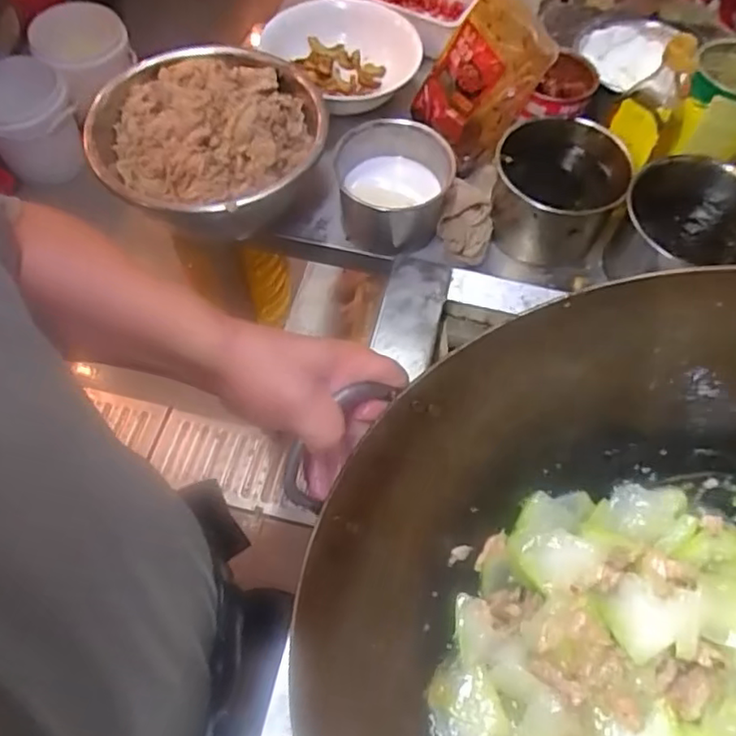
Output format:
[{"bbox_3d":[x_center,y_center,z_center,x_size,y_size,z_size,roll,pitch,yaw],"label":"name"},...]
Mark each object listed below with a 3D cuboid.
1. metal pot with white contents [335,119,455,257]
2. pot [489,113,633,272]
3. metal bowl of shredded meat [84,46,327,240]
[{"bbox_3d":[0.028,-0.207,0.733,0.126,0.091,0.134,1,61,-1],"label":"metal pot with white contents"},{"bbox_3d":[0.218,-0.206,0.737,0.139,0.117,0.143,1,61,-1],"label":"pot"},{"bbox_3d":[-0.191,-0.255,0.724,0.241,0.123,0.230,1,61,-1],"label":"metal bowl of shredded meat"}]

